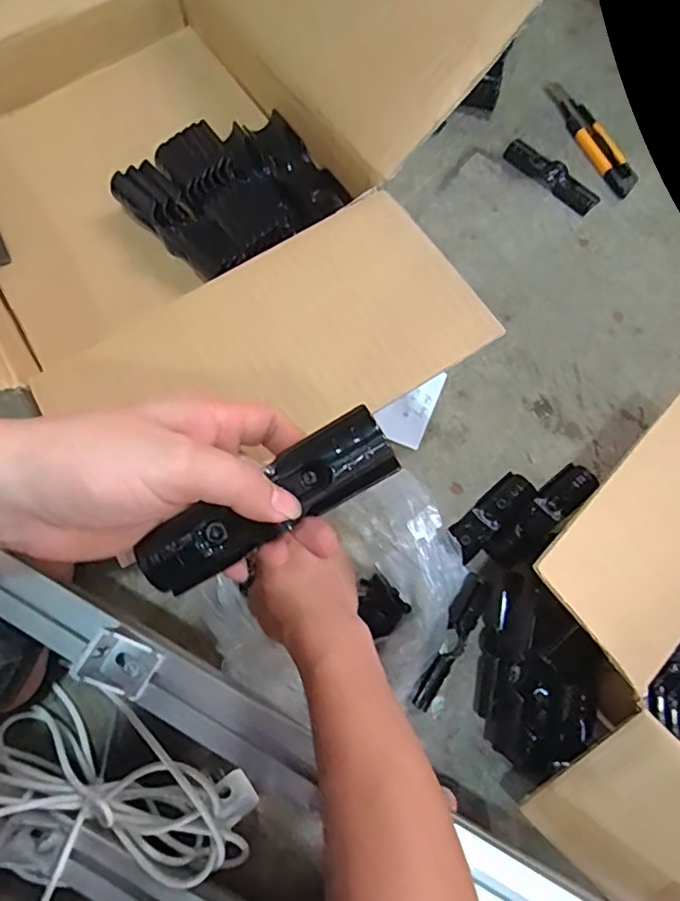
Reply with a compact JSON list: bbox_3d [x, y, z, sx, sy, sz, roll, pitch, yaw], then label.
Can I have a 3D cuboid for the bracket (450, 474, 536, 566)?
[{"bbox_3d":[0.152,0.064,0.573,0.102,0.032,0.036,-41,76,-10],"label":"bracket"}]

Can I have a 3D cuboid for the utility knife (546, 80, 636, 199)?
[{"bbox_3d":[0.313,-0.395,0.716,0.036,0.013,0.182,-24,74,-5],"label":"utility knife"}]

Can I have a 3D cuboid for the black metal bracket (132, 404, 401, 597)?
[{"bbox_3d":[-0.035,0.027,0.275,0.130,0.025,0.032,-31,74,2],"label":"black metal bracket"}]

